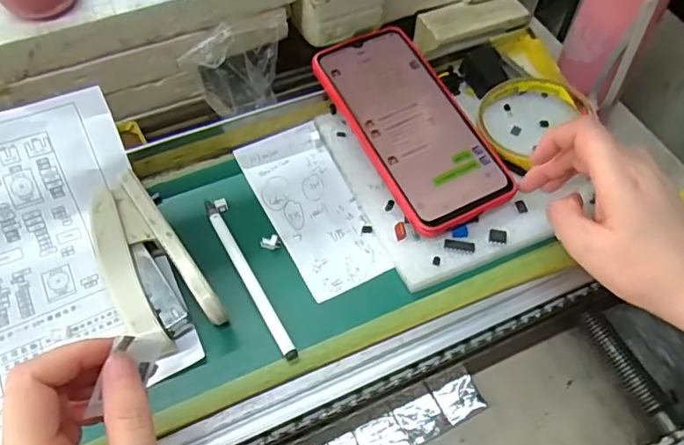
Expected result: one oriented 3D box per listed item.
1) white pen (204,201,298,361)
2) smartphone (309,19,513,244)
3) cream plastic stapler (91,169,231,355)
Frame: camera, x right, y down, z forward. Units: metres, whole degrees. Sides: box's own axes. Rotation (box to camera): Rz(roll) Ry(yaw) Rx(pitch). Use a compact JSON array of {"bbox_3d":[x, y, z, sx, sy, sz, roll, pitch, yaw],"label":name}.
[{"bbox_3d":[-0.060,0.031,0.343,0.009,0.010,0.127,-25,63,-17],"label":"white pen"},{"bbox_3d":[0.047,-0.071,0.381,0.079,0.006,0.161,-24,68,-14],"label":"smartphone"},{"bbox_3d":[-0.119,0.027,0.331,0.049,0.028,0.111,-31,65,-20],"label":"cream plastic stapler"}]

